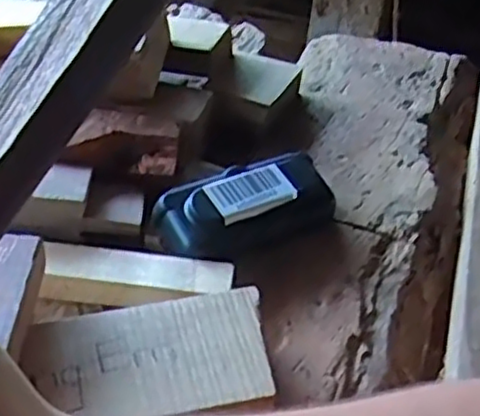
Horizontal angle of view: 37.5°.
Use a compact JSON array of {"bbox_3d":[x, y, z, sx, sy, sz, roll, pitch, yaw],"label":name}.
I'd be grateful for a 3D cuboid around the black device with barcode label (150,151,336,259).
[{"bbox_3d":[0.007,0.002,0.416,0.109,0.036,0.056,-23,49,-27],"label":"black device with barcode label"}]

